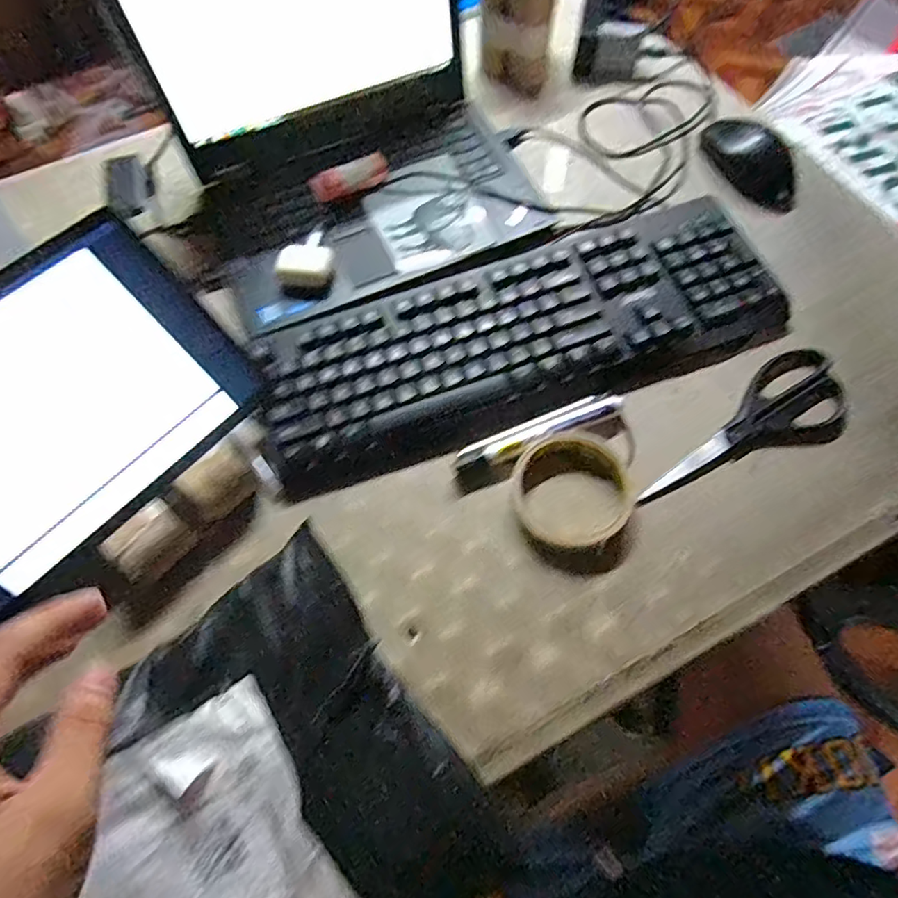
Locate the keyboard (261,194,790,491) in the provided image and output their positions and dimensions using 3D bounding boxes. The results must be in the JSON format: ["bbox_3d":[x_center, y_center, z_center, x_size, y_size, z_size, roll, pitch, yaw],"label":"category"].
[{"bbox_3d":[0.059,-0.099,0.456,0.419,0.031,0.142,-18,63,-9],"label":"keyboard"}]

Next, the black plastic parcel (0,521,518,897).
[{"bbox_3d":[-0.118,0.201,0.307,0.228,0.055,0.206,-35,66,-13],"label":"black plastic parcel"}]

